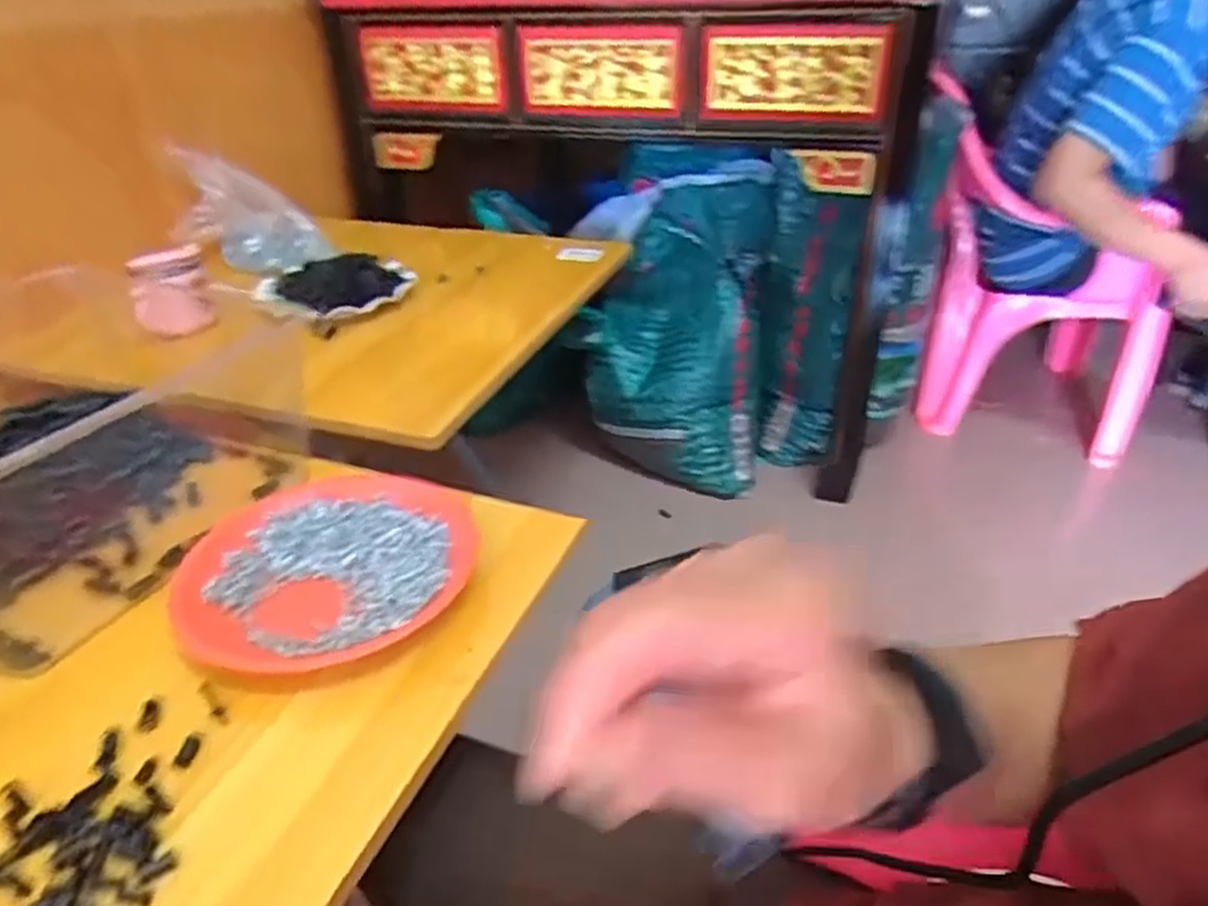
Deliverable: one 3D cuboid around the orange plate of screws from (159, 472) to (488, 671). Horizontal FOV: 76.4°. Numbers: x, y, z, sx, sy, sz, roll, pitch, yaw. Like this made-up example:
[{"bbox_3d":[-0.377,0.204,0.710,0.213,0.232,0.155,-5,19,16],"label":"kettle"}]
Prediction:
[{"bbox_3d":[-0.191,0.077,0.538,0.200,0.026,0.184,0,33,0],"label":"orange plate of screws"}]

